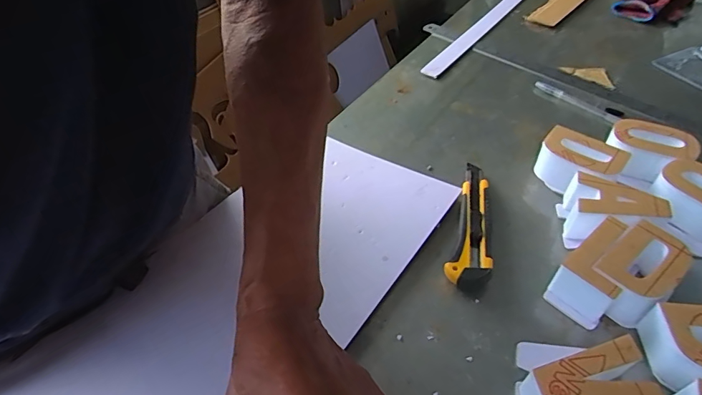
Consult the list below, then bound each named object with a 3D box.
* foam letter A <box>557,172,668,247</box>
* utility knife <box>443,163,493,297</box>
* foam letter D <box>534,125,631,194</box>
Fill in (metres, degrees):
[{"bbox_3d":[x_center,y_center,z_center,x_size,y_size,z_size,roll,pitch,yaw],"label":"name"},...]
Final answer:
[{"bbox_3d":[0.264,0.017,0.440,0.087,0.052,0.066,11,49,12],"label":"foam letter A"},{"bbox_3d":[0.128,0.027,0.452,0.039,0.021,0.159,11,49,12],"label":"utility knife"},{"bbox_3d":[0.253,-0.036,0.488,0.083,0.048,0.060,32,56,27],"label":"foam letter D"}]

